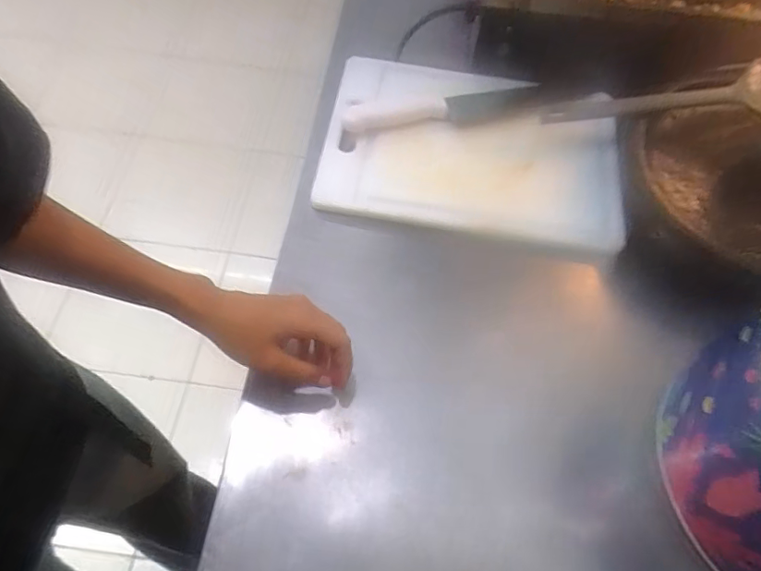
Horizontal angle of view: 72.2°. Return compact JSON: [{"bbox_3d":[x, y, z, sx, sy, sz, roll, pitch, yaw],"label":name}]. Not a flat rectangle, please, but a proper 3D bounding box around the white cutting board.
[{"bbox_3d":[0.107,-0.170,0.620,0.334,0.036,0.235,9,69,7],"label":"white cutting board"}]

